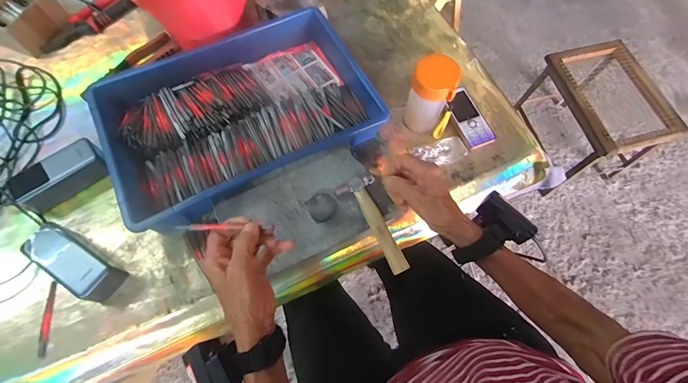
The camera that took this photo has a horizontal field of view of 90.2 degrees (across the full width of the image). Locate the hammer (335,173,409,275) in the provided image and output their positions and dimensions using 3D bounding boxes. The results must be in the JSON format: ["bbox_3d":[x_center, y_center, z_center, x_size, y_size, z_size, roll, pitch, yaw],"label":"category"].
[{"bbox_3d":[0.047,0.045,0.490,0.057,0.015,0.149,-25,70,-12],"label":"hammer"}]

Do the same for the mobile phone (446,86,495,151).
[{"bbox_3d":[0.228,-0.134,0.626,0.052,0.018,0.115,-18,69,-9],"label":"mobile phone"}]

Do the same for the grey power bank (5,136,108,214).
[{"bbox_3d":[-0.449,-0.025,0.550,0.133,0.054,0.067,-35,72,-15],"label":"grey power bank"}]

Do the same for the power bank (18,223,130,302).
[{"bbox_3d":[-0.385,0.104,0.496,0.140,0.054,0.056,30,69,10],"label":"power bank"}]

